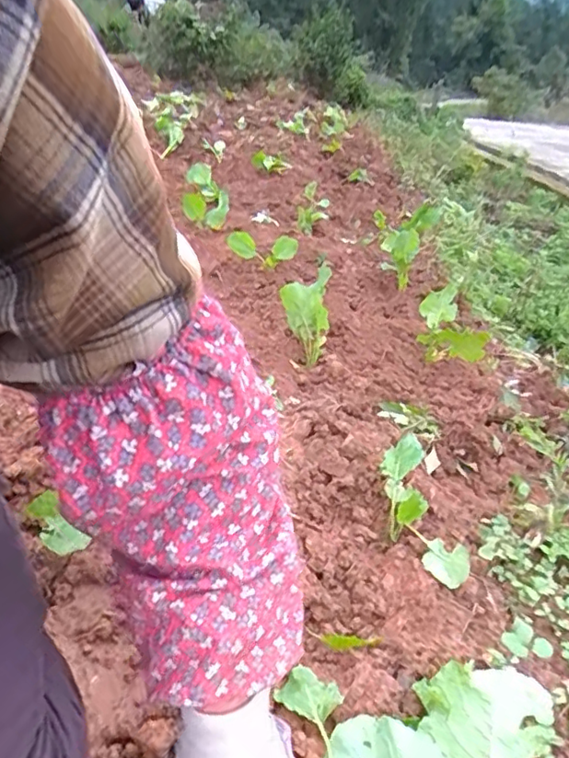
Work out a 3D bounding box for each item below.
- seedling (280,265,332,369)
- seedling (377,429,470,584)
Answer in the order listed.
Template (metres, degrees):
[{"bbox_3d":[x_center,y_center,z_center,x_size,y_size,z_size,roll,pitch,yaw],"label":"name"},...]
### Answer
[{"bbox_3d":[0.039,-0.130,1.129,0.091,0.139,0.150,3,35,5],"label":"seedling"},{"bbox_3d":[0.159,0.162,0.699,0.053,0.081,0.178,-12,60,-16],"label":"seedling"}]

